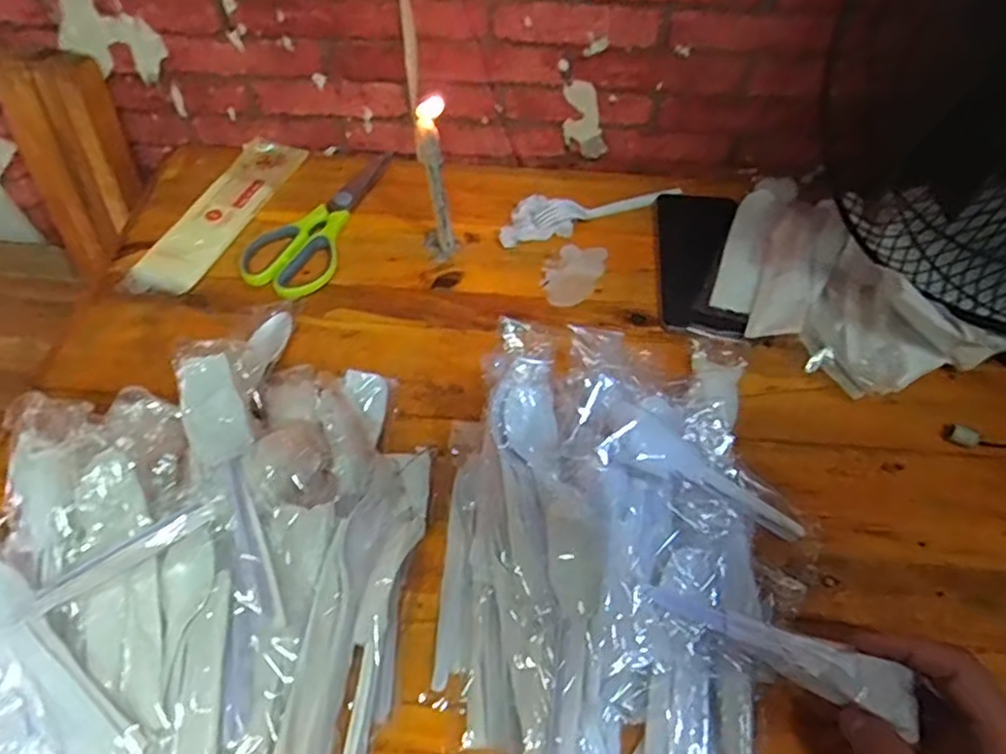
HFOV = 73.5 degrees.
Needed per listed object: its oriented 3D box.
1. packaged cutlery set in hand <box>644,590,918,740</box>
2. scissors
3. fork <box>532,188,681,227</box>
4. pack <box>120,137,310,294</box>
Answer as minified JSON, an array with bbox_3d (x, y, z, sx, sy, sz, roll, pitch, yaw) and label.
[{"bbox_3d":[0.150,0.144,0.358,0.143,0.018,0.024,22,55,11],"label":"packaged cutlery set in hand"},{"bbox_3d":[-0.166,-0.148,0.609,0.076,0.011,0.199,14,53,8],"label":"scissors"},{"bbox_3d":[0.097,-0.157,0.620,0.142,0.011,0.020,-12,54,-12],"label":"fork"},{"bbox_3d":[-0.250,-0.150,0.604,0.056,0.015,0.208,16,54,10],"label":"pack"}]

